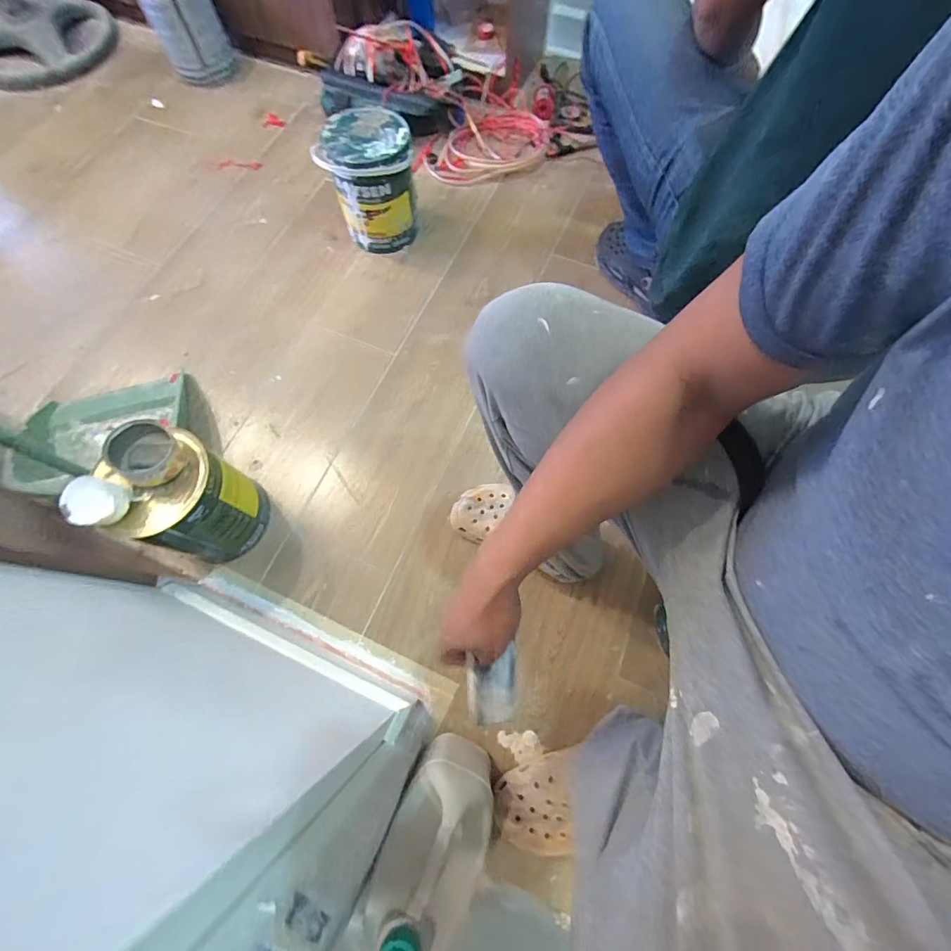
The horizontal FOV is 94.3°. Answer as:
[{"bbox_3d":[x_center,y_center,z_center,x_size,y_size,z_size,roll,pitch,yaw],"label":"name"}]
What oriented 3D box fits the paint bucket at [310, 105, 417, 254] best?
[{"bbox_3d":[-0.219,-0.619,0.949,0.175,0.211,0.175,0,71,1],"label":"paint bucket"}]

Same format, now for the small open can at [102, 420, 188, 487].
[{"bbox_3d":[-0.453,-0.030,0.606,0.093,0.043,0.081,42,75,14],"label":"small open can"}]

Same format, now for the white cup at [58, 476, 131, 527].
[{"bbox_3d":[-0.500,0.036,0.582,0.063,0.038,0.064,16,70,6],"label":"white cup"}]

